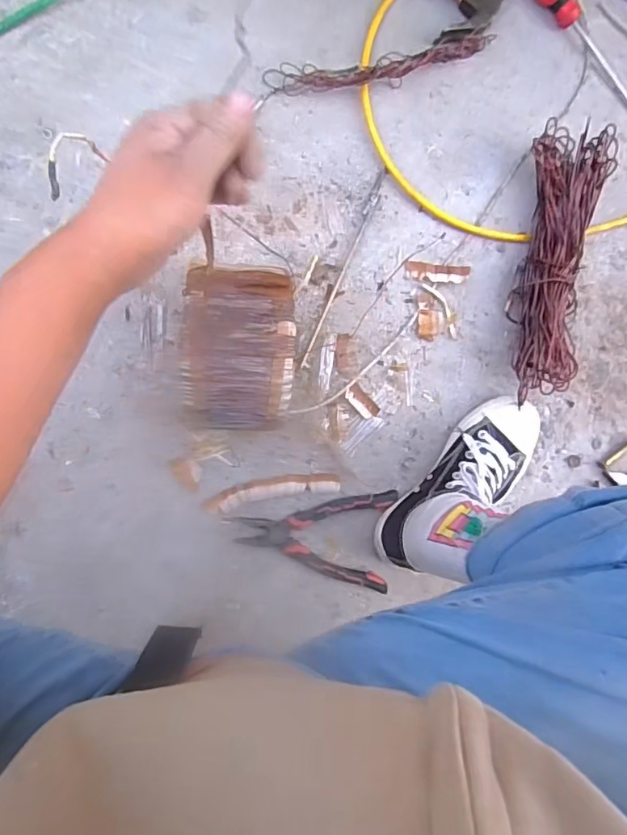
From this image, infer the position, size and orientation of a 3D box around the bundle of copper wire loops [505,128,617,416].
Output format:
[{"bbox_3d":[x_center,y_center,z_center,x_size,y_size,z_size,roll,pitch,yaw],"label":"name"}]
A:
[{"bbox_3d":[0.292,-0.187,0.624,0.075,0.070,0.312,5,94,-7],"label":"bundle of copper wire loops"}]

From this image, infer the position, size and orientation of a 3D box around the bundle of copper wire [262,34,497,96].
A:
[{"bbox_3d":[0.081,-0.401,0.581,0.264,0.033,0.041,-14,95,-5],"label":"bundle of copper wire"}]

